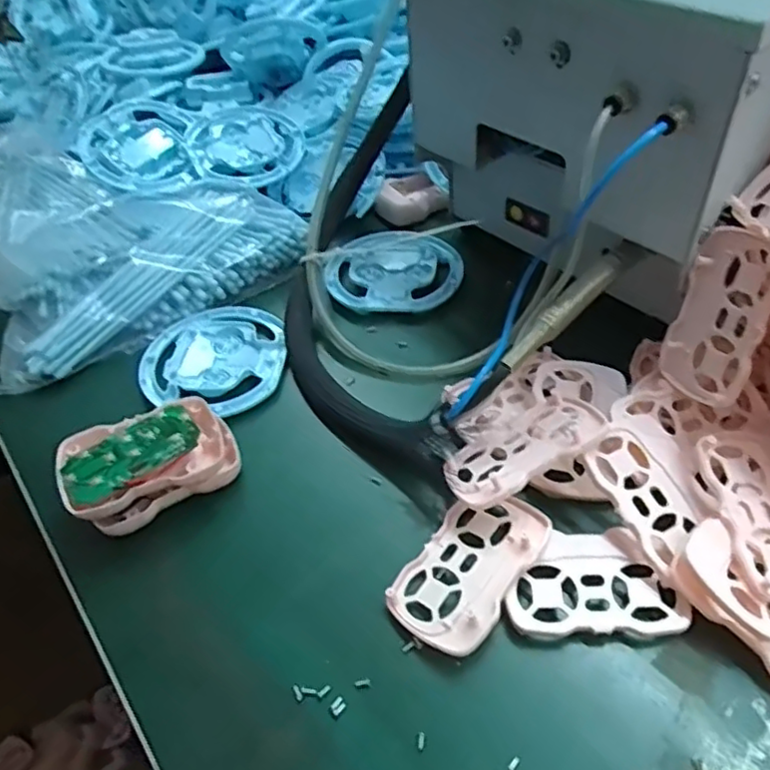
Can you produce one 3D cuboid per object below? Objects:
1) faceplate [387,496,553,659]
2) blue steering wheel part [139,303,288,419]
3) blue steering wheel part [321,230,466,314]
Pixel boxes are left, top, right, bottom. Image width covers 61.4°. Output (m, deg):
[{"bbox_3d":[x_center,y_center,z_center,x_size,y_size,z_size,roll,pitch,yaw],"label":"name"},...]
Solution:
[{"bbox_3d":[0.044,0.092,0.334,0.054,0.016,0.088,30,58,28],"label":"faceplate"},{"bbox_3d":[-0.118,-0.021,0.460,0.100,0.015,0.105,-3,49,4],"label":"blue steering wheel part"},{"bbox_3d":[0.007,-0.093,0.508,0.103,0.009,0.095,-10,49,-2],"label":"blue steering wheel part"}]

